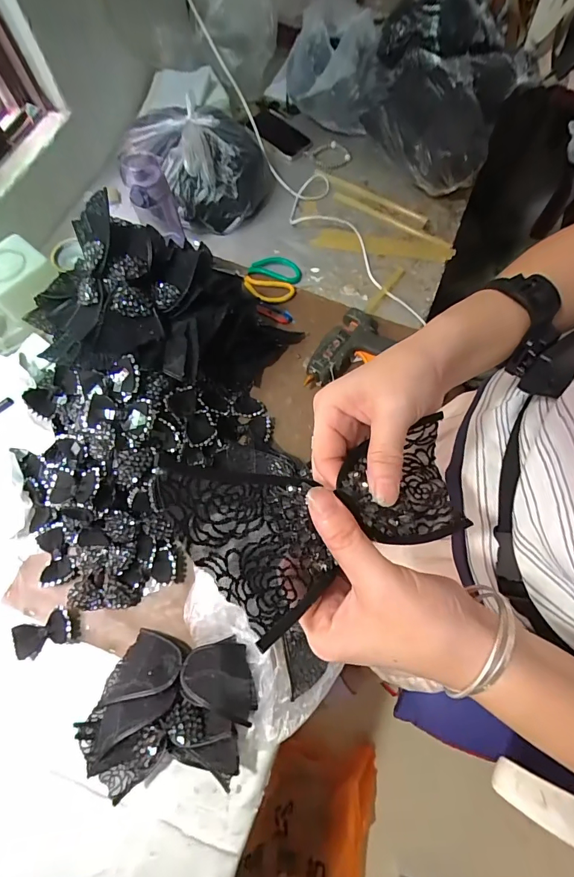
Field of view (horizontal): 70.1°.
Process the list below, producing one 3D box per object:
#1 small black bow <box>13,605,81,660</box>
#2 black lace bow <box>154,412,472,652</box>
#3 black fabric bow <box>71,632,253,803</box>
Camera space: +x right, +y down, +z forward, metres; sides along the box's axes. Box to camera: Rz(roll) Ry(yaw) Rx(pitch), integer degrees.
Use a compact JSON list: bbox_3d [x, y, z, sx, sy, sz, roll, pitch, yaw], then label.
[{"bbox_3d":[-0.351,0.283,0.595,0.090,0.022,0.051,-20,71,-5],"label":"small black bow"},{"bbox_3d":[0.034,0.045,0.247,0.204,0.019,0.093,-7,68,-30],"label":"black lace bow"},{"bbox_3d":[-0.155,0.361,0.551,0.213,0.042,0.169,2,70,2],"label":"black fabric bow"}]

